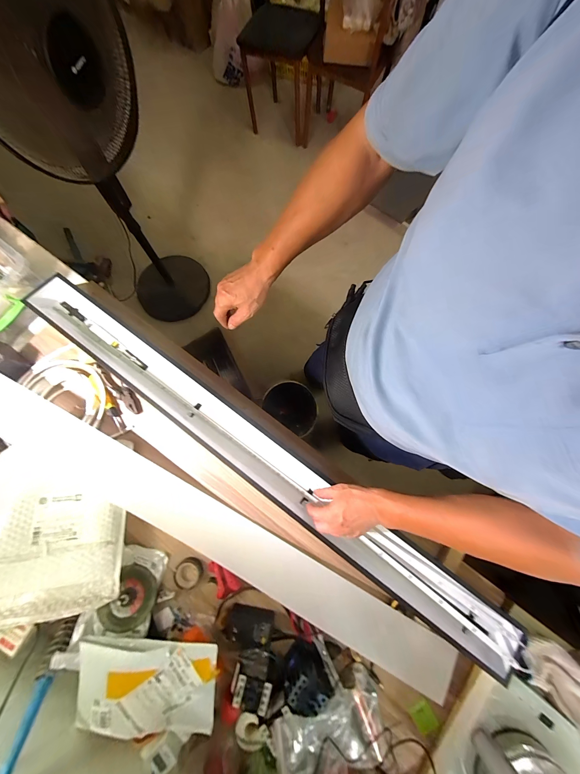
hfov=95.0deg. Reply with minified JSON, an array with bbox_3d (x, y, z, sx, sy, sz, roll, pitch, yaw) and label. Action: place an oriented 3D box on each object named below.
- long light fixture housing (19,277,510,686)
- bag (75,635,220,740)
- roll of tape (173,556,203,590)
[{"bbox_3d":[-0.086,0.129,0.560,1.174,0.063,0.111,36,80,8],"label":"long light fixture housing"},{"bbox_3d":[-0.240,0.511,0.449,0.226,0.031,0.155,0,90,-3],"label":"bag"},{"bbox_3d":[-0.207,0.380,0.539,0.053,0.025,0.056,0,78,-1],"label":"roll of tape"}]

